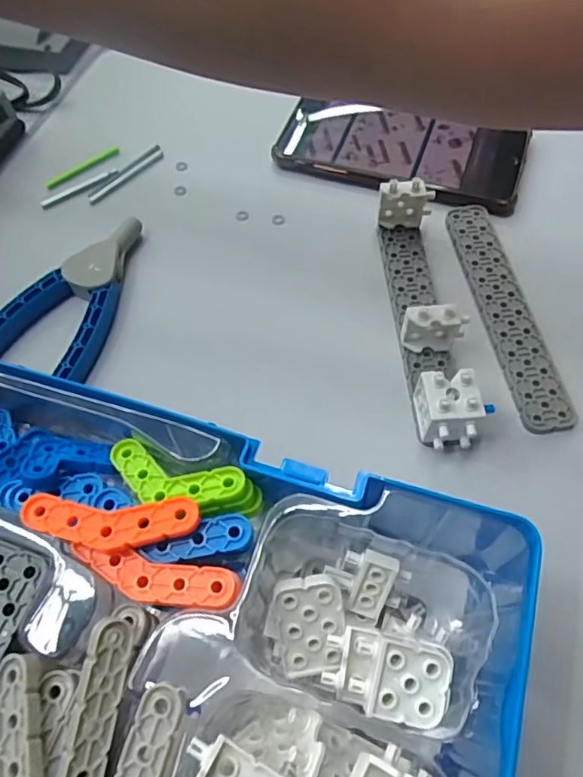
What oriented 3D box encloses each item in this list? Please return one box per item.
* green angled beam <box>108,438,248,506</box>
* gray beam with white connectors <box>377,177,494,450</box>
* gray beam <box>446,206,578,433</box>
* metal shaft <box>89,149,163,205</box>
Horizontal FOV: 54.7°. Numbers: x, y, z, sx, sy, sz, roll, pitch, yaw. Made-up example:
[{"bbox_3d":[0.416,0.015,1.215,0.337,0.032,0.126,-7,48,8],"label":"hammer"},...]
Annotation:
[{"bbox_3d":[-0.045,0.034,0.210,0.054,0.006,0.021,15,63,11],"label":"green angled beam"},{"bbox_3d":[0.072,-0.042,0.295,0.030,0.033,0.155,-5,61,0],"label":"gray beam with white connectors"},{"bbox_3d":[0.118,-0.045,0.311,0.026,0.007,0.148,-9,61,-2],"label":"gray beam"},{"bbox_3d":[-0.110,-0.143,0.377,0.007,0.004,0.062,36,67,20],"label":"metal shaft"}]

